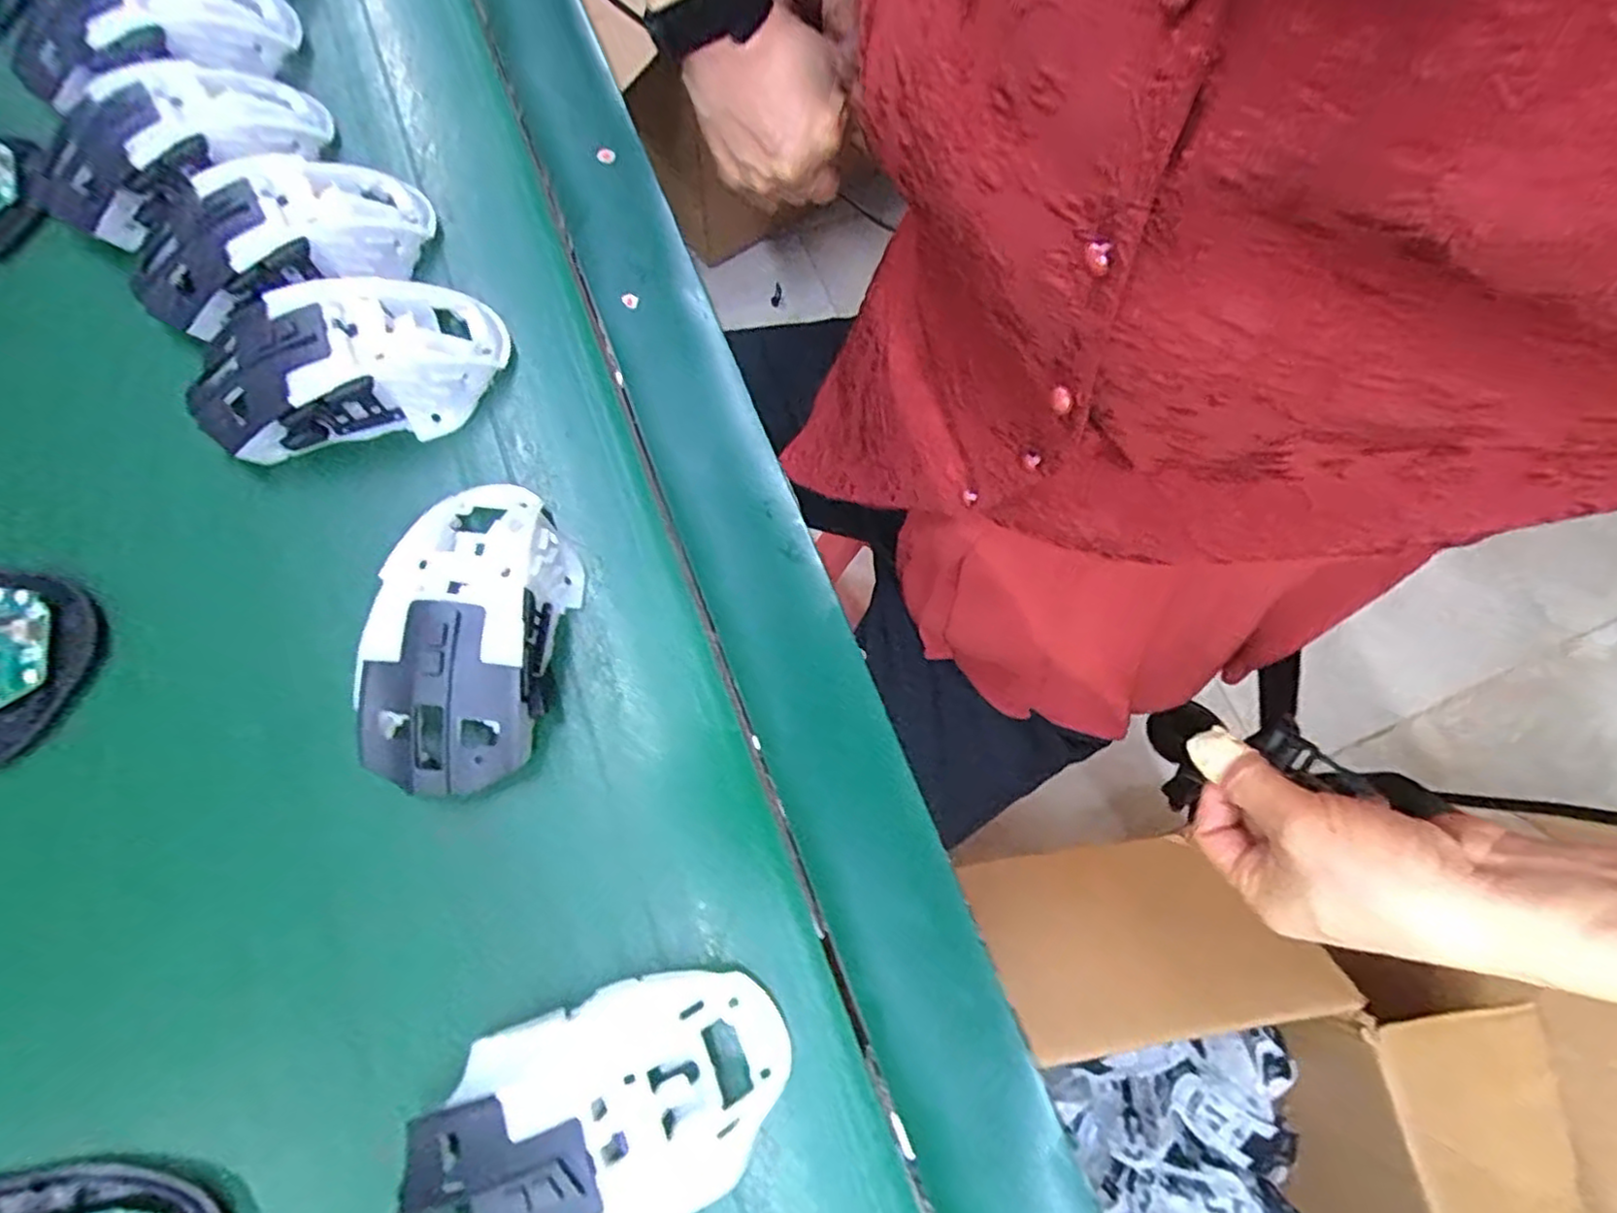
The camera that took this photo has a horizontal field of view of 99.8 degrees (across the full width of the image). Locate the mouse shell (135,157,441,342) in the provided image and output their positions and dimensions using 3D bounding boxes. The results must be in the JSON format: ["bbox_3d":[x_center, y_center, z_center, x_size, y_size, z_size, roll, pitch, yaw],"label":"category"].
[{"bbox_3d":[-0.221,-0.157,0.286,0.113,0.032,0.059,-35,75,-14],"label":"mouse shell"}]

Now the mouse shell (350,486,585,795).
[{"bbox_3d":[-0.122,0.006,0.245,0.061,0.038,0.115,4,70,-1],"label":"mouse shell"}]

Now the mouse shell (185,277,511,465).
[{"bbox_3d":[-0.184,-0.100,0.274,0.110,0.039,0.061,-15,71,-8],"label":"mouse shell"}]

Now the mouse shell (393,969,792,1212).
[{"bbox_3d":[-0.063,0.154,0.205,0.113,0.037,0.062,-23,73,-10],"label":"mouse shell"}]

